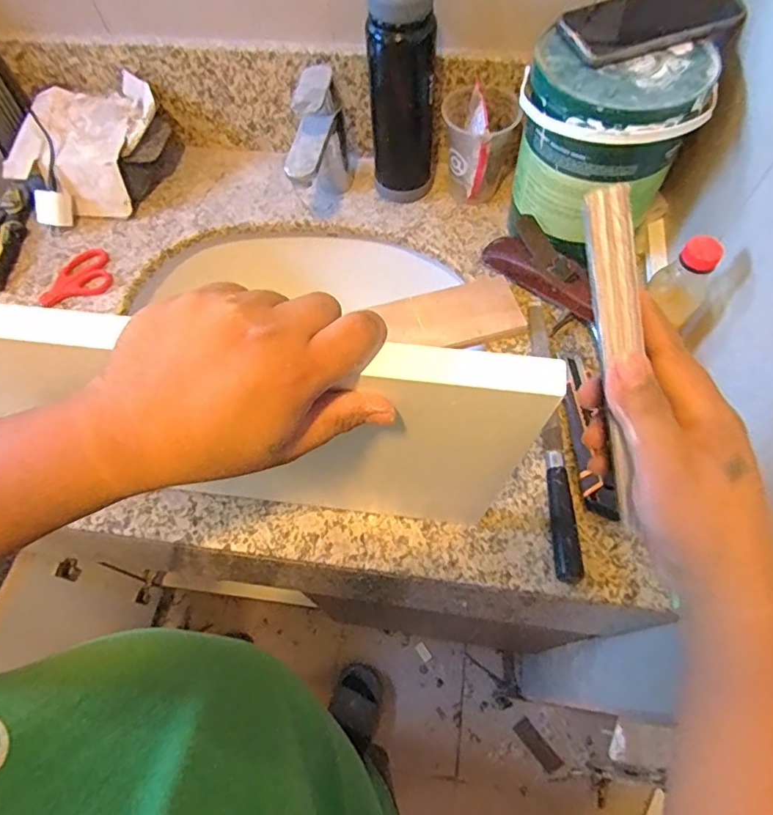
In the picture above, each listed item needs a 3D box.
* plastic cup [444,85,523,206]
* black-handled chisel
[{"bbox_3d":[0.119,-0.331,0.684,0.088,0.119,0.083,-1,63,2],"label":"plastic cup"},{"bbox_3d":[0.174,0.087,0.532,0.023,0.020,0.188,0,63,3],"label":"black-handled chisel"}]

